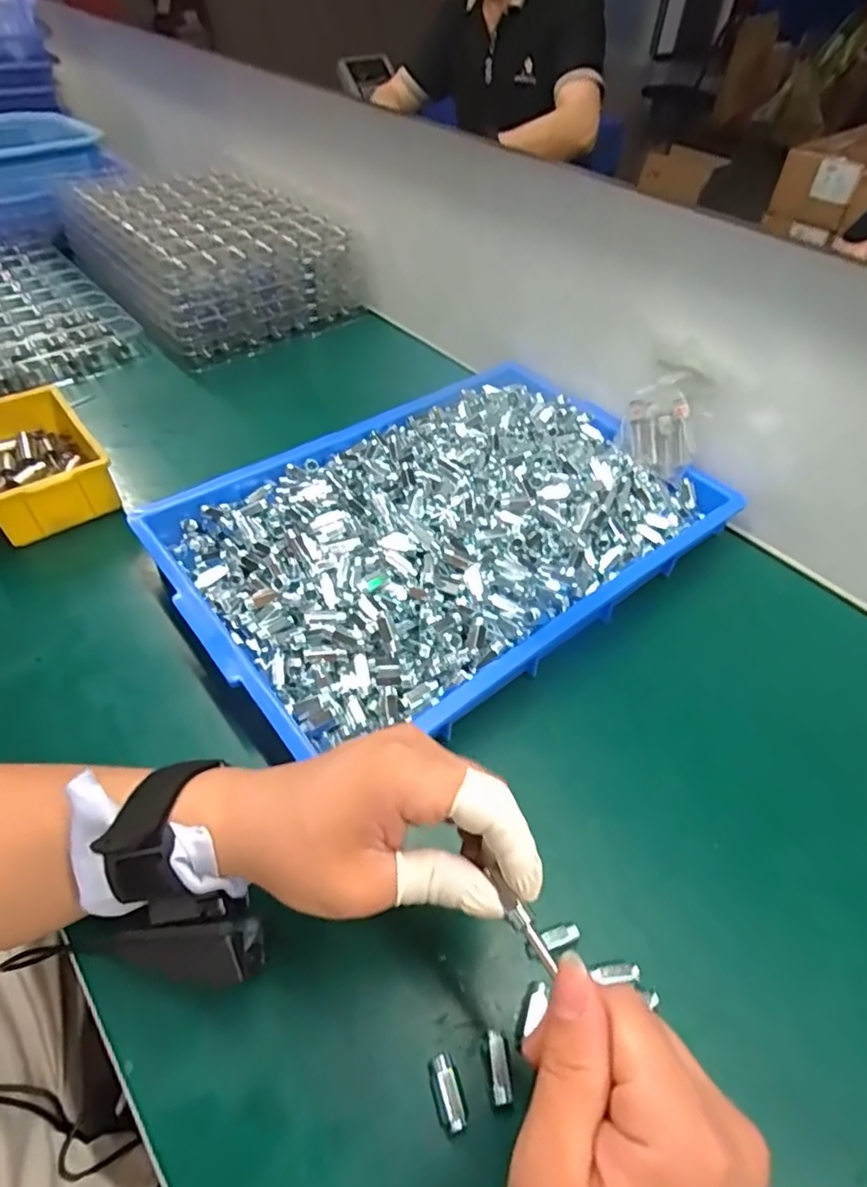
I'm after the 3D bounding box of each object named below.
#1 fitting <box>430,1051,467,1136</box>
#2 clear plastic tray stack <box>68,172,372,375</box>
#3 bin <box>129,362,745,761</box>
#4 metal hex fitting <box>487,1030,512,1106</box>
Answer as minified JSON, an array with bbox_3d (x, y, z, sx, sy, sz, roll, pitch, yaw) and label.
[{"bbox_3d":[0.007,0.229,0.273,0.012,0.012,0.028,-12,51,-12],"label":"fitting"},{"bbox_3d":[-0.303,-0.458,0.785,0.256,0.115,0.372,-30,56,-25],"label":"clear plastic tray stack"},{"bbox_3d":[0.011,-0.055,0.486,0.408,0.074,0.279,-30,56,-25],"label":"bin"},{"bbox_3d":[0.030,0.223,0.280,0.008,0.009,0.027,-3,48,-6],"label":"metal hex fitting"}]

